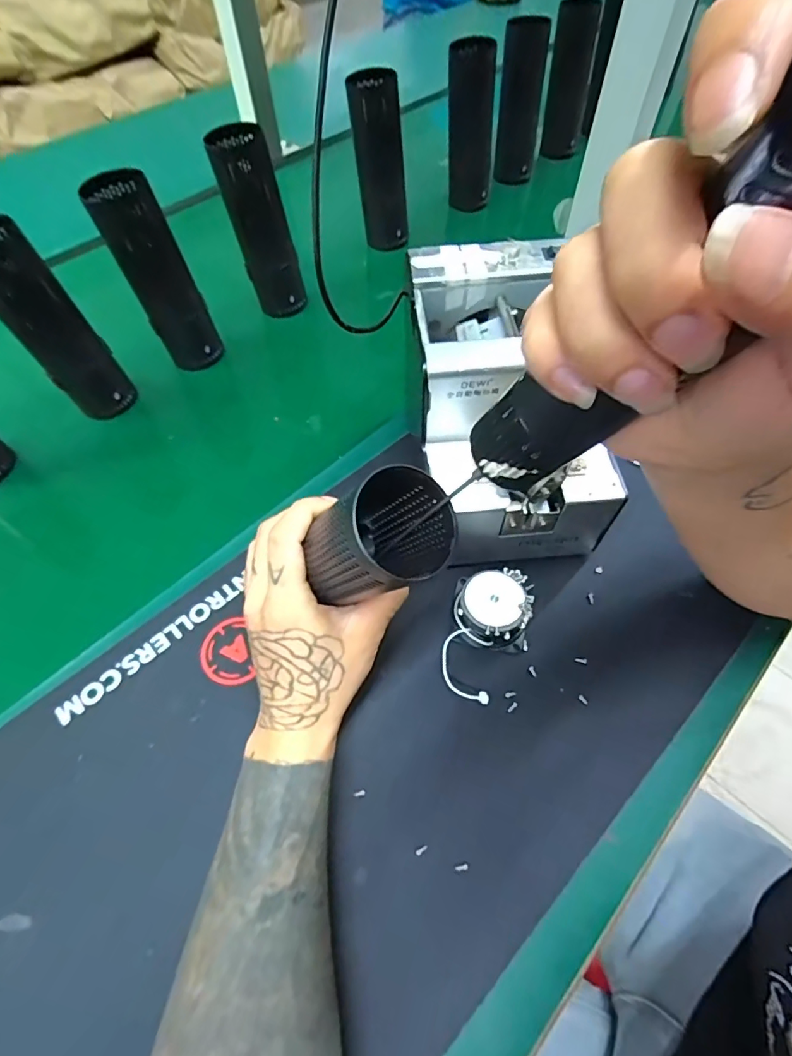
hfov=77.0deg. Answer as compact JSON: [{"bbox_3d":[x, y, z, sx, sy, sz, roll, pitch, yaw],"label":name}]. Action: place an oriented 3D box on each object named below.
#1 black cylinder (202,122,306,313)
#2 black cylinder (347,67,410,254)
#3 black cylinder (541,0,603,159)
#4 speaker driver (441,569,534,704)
[{"bbox_3d":[-0.140,-0.310,0.511,0.054,0.159,0.064,-19,60,-11],"label":"black cylinder"},{"bbox_3d":[-0.017,-0.411,0.571,0.054,0.158,0.043,-8,58,-4],"label":"black cylinder"},{"bbox_3d":[0.234,-0.603,0.680,0.054,0.170,0.046,15,59,10],"label":"black cylinder"},{"bbox_3d":[0.061,0.071,0.338,0.051,0.029,0.087,13,59,8],"label":"speaker driver"}]

